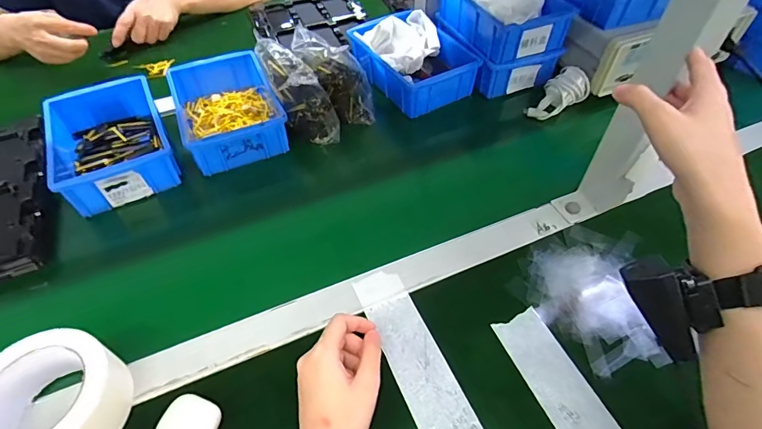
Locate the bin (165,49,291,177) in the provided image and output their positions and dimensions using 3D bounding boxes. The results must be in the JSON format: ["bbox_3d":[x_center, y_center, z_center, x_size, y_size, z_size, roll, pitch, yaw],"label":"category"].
[{"bbox_3d":[-0.229,-0.162,0.637,0.137,0.054,0.218,-16,51,-15],"label":"bin"}]

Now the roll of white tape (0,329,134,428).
[{"bbox_3d":[-0.281,0.160,0.360,0.101,0.067,0.105,0,49,0],"label":"roll of white tape"}]

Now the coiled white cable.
[{"bbox_3d":[0.280,-0.185,0.667,0.060,0.052,0.101,35,57,27],"label":"coiled white cable"}]

